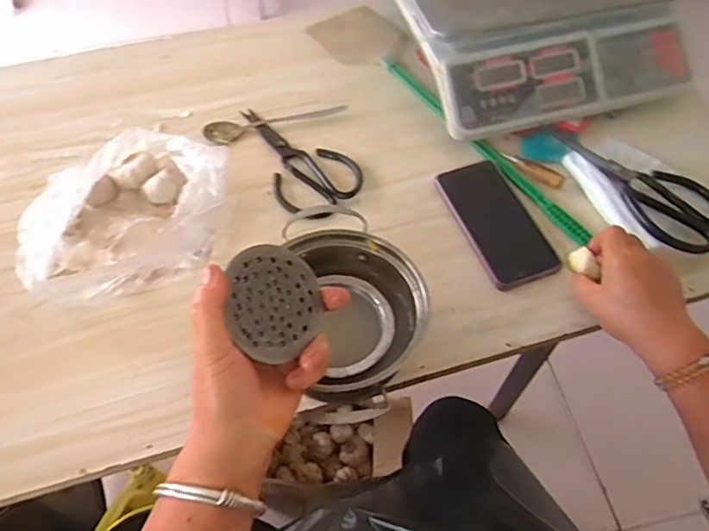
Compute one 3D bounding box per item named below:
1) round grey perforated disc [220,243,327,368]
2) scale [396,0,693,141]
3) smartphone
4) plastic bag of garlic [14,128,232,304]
[{"bbox_3d":[-0.053,0.025,0.401,0.075,0.004,0.076,13,70,-39],"label":"round grey perforated disc"},{"bbox_3d":[0.227,-0.313,0.762,0.326,0.123,0.302,-13,57,-9],"label":"scale"},{"bbox_3d":[0.157,-0.050,0.634,0.078,0.015,0.161,-22,64,-7],"label":"smartphone"},{"bbox_3d":[-0.238,-0.055,0.599,0.167,0.073,0.218,26,60,17],"label":"plastic bag of garlic"}]

